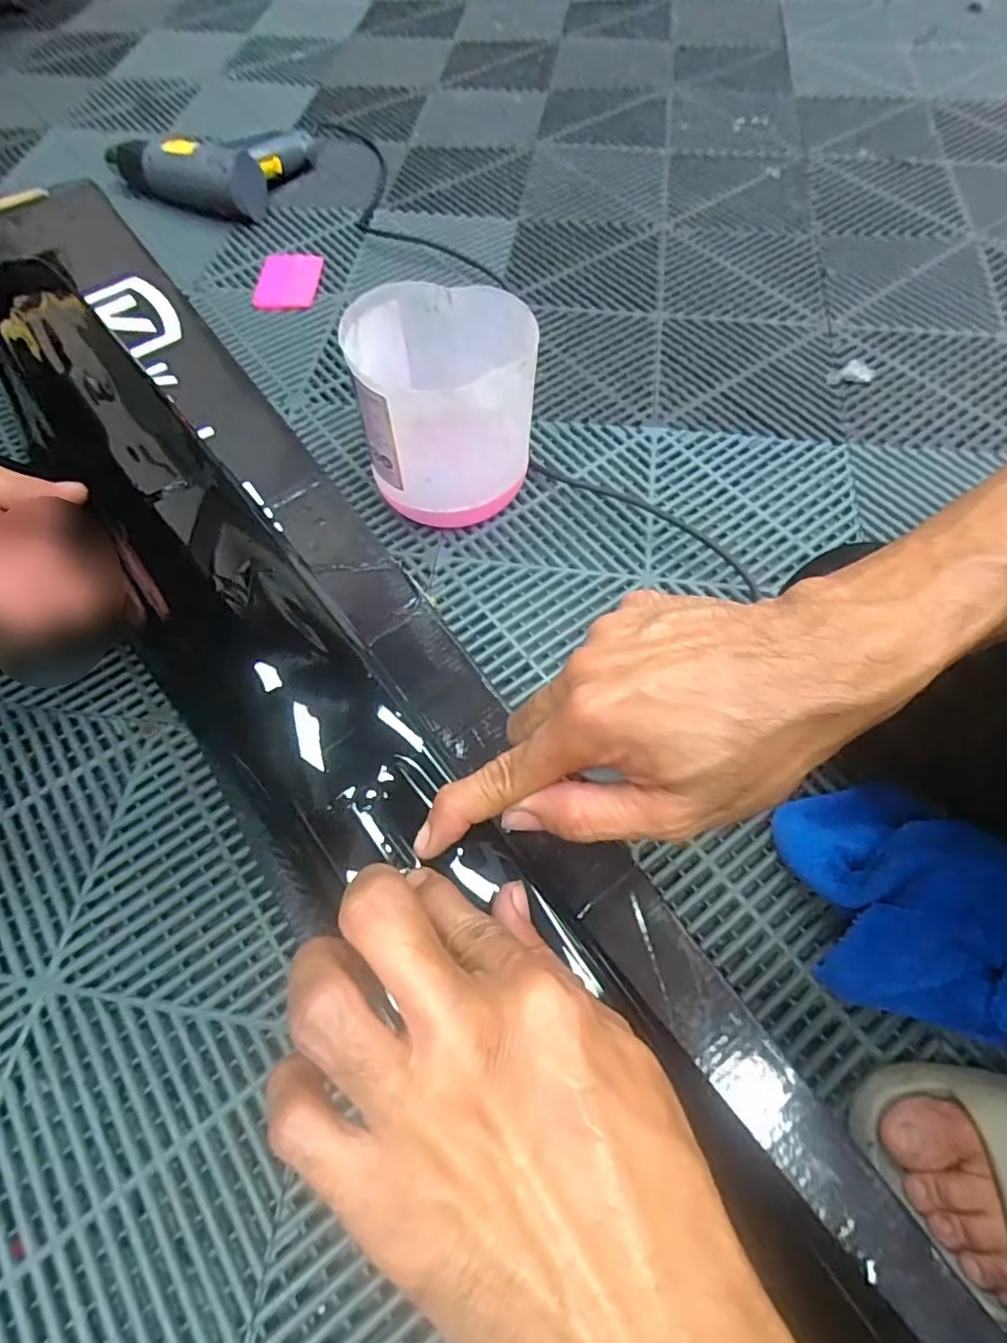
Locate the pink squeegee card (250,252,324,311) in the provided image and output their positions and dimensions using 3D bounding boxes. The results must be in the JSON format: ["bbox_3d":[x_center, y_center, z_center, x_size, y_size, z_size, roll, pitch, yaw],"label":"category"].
[{"bbox_3d":[-0.276,-0.499,0.820,0.079,0.006,0.108,2,63,-1],"label":"pink squeegee card"}]

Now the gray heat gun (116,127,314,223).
[{"bbox_3d":[-0.393,-0.749,0.919,0.216,0.075,0.205,25,65,15],"label":"gray heat gun"}]

